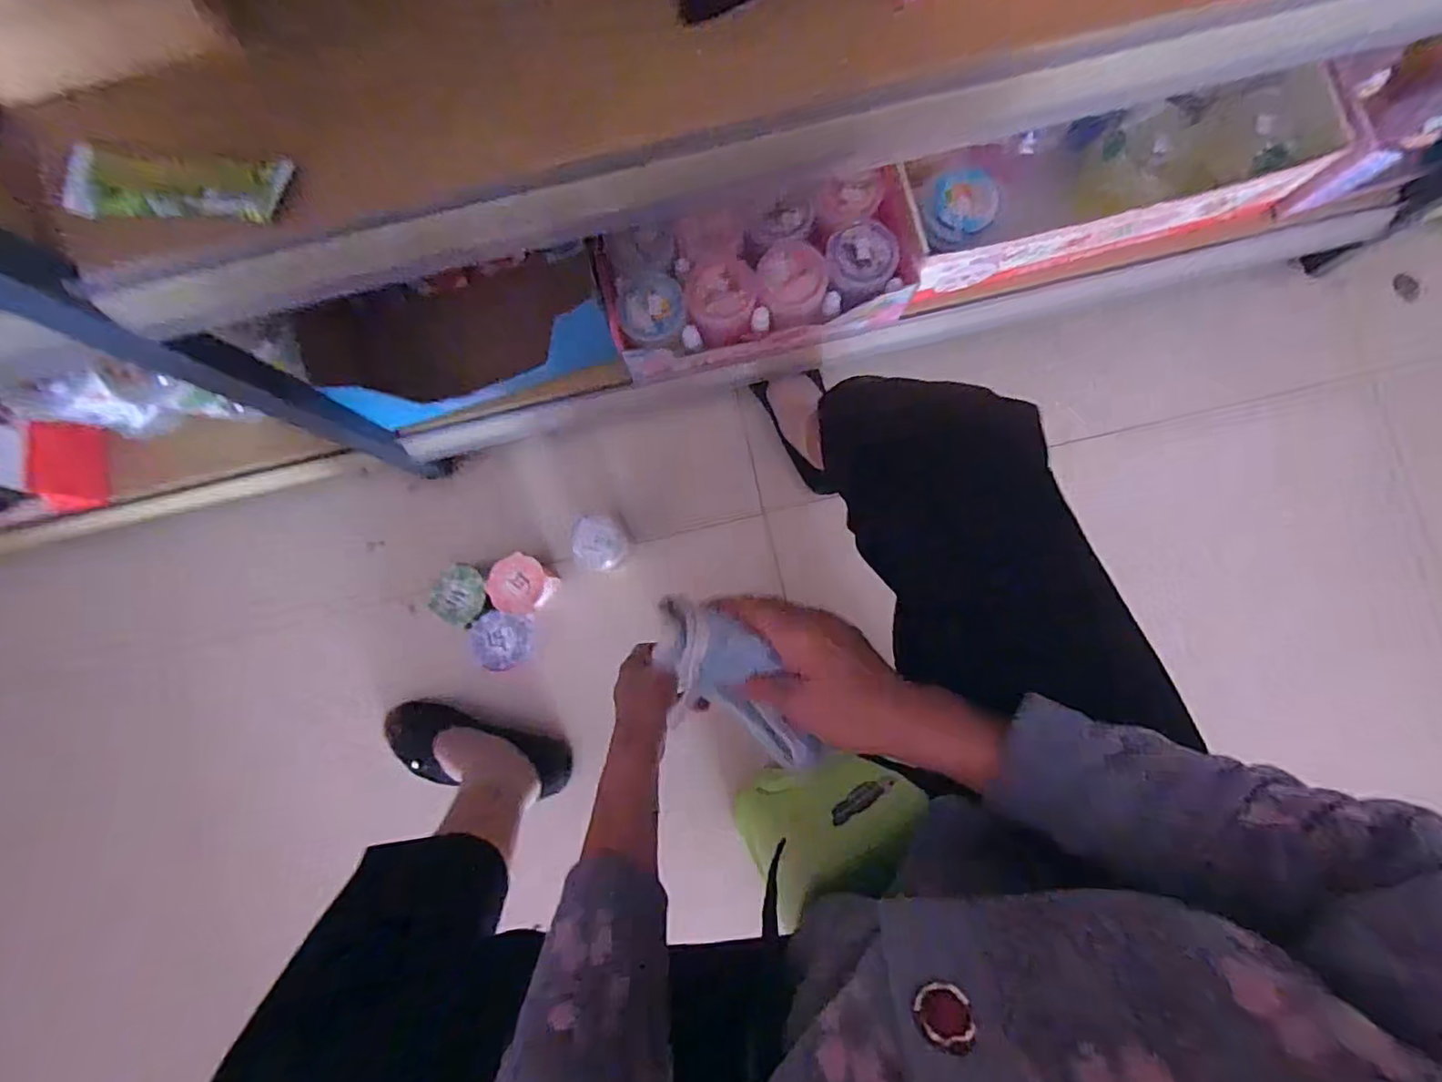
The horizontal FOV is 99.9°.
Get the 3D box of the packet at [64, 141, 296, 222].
[{"bbox_3d":[-0.321,-0.209,0.357,0.129,0.027,0.048,5,84,3],"label":"packet"}]

